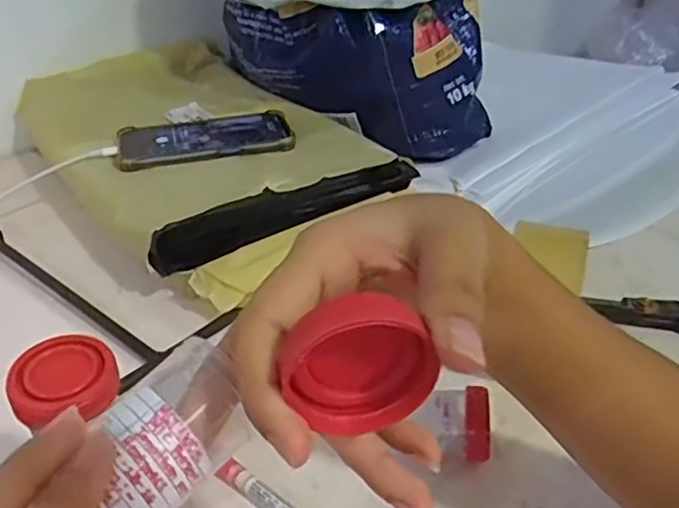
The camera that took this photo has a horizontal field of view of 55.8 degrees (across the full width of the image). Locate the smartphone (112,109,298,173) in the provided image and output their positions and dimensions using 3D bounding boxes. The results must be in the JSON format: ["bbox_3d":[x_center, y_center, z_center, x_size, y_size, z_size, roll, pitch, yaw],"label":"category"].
[{"bbox_3d":[-0.133,-0.117,0.631,0.166,0.007,0.090,-9,35,-12],"label":"smartphone"}]

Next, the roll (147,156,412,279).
[{"bbox_3d":[-0.036,-0.039,0.547,0.256,0.035,0.028,-21,39,-27],"label":"roll"}]

